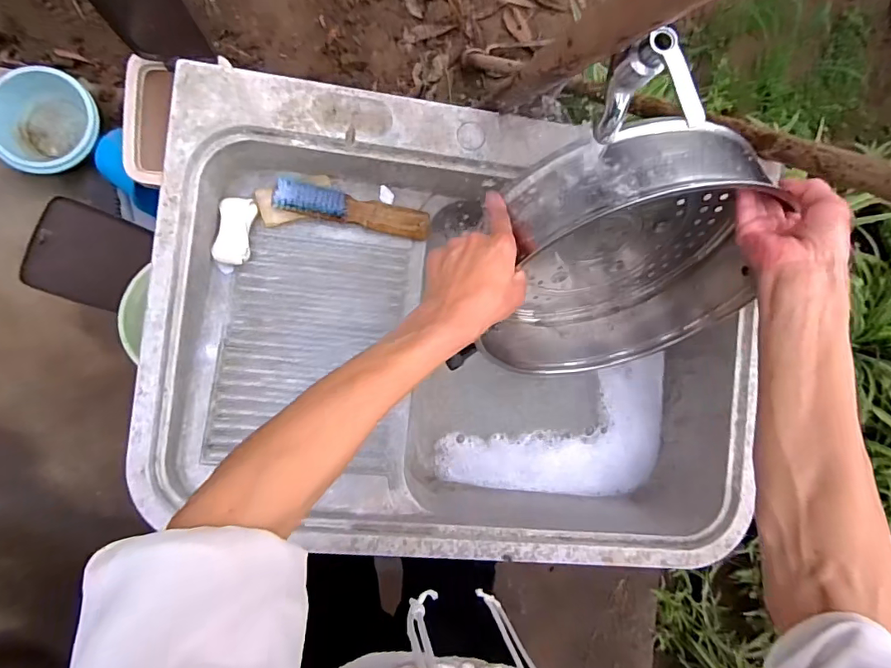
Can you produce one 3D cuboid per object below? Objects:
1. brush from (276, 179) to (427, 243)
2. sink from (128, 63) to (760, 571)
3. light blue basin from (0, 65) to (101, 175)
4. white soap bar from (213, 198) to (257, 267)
[{"bbox_3d":[-0.126,-0.172,0.651,0.210,0.041,0.042,9,84,-7],"label":"brush"},{"bbox_3d":[0.031,0.004,0.677,0.774,0.194,0.558,6,85,-7],"label":"sink"},{"bbox_3d":[-1.062,-0.562,1.238,0.262,0.128,0.242,1,85,-8],"label":"light blue basin"},{"bbox_3d":[-0.280,-0.138,0.625,0.043,0.016,0.092,8,85,-6],"label":"white soap bar"}]

